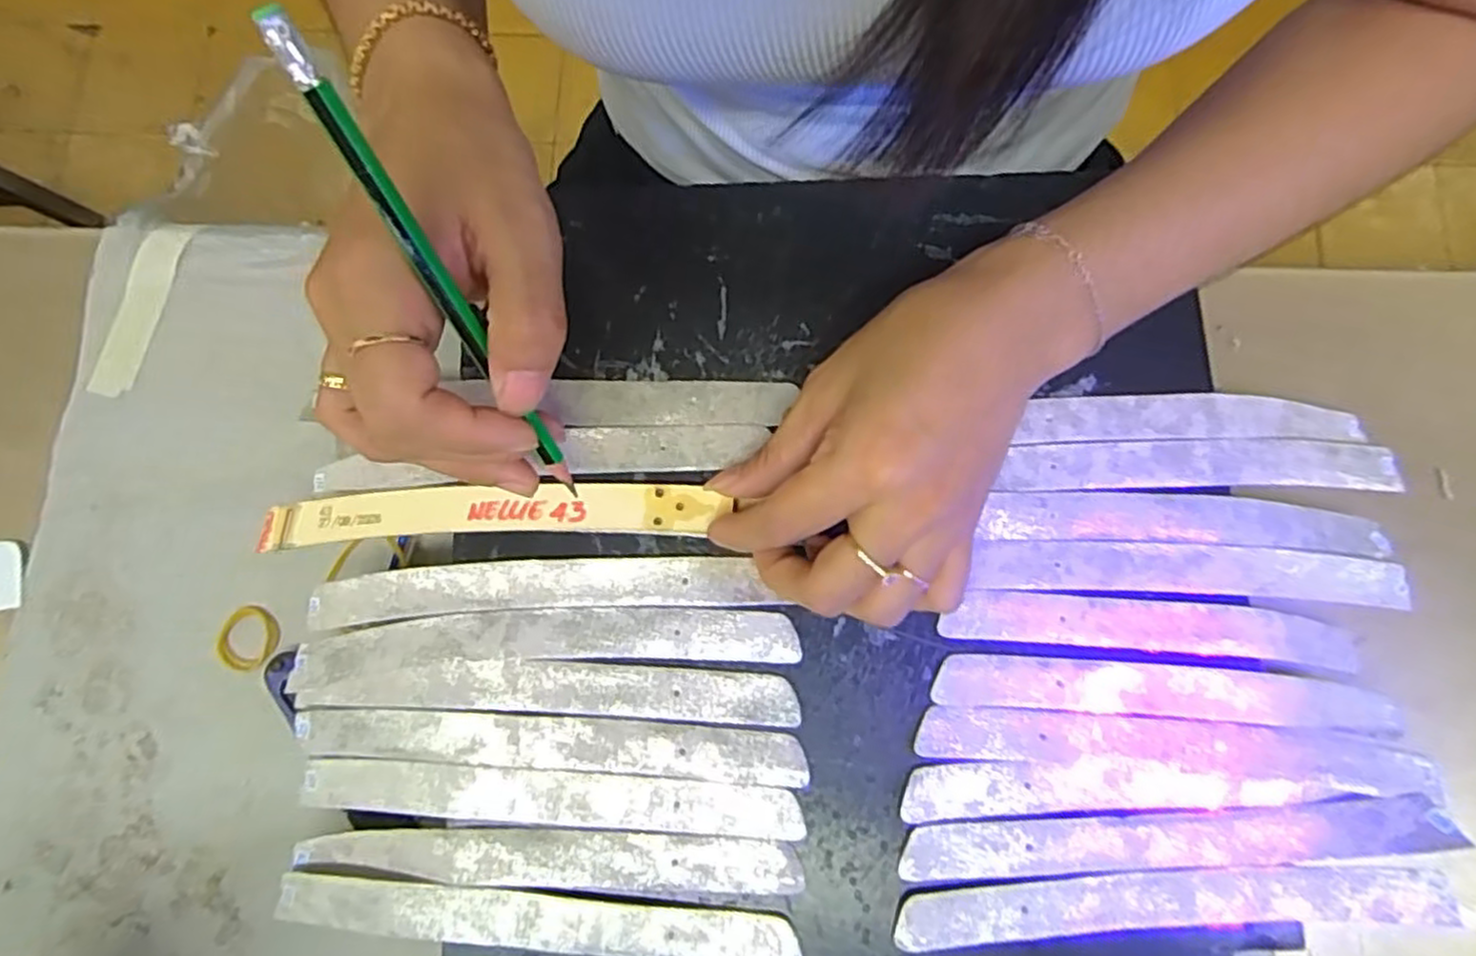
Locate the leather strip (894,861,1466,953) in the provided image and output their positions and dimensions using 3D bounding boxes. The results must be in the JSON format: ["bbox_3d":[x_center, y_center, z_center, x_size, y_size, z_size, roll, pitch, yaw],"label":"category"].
[{"bbox_3d":[0.152,0.149,0.261,0.191,0.004,0.022,-3,78,0],"label":"leather strip"}]

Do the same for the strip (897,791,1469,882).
[{"bbox_3d":[0.155,0.129,0.263,0.190,0.004,0.019,-4,78,0],"label":"strip"}]

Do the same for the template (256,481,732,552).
[{"bbox_3d":[-0.097,0.013,0.287,0.172,0.005,0.021,-2,94,2],"label":"template"}]

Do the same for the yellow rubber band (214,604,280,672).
[{"bbox_3d":[-0.214,0.069,0.323,0.027,0.004,0.028,0,78,0],"label":"yellow rubber band"}]

